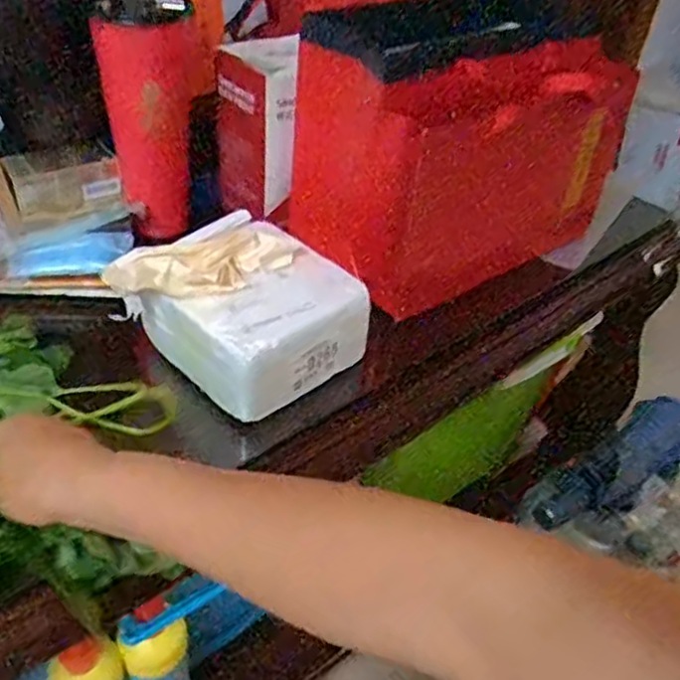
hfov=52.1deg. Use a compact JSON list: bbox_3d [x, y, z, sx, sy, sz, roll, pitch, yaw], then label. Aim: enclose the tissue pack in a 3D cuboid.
[{"bbox_3d":[-0.079,-0.029,0.594,0.161,0.084,0.161,35,48,30],"label":"tissue pack"}]

